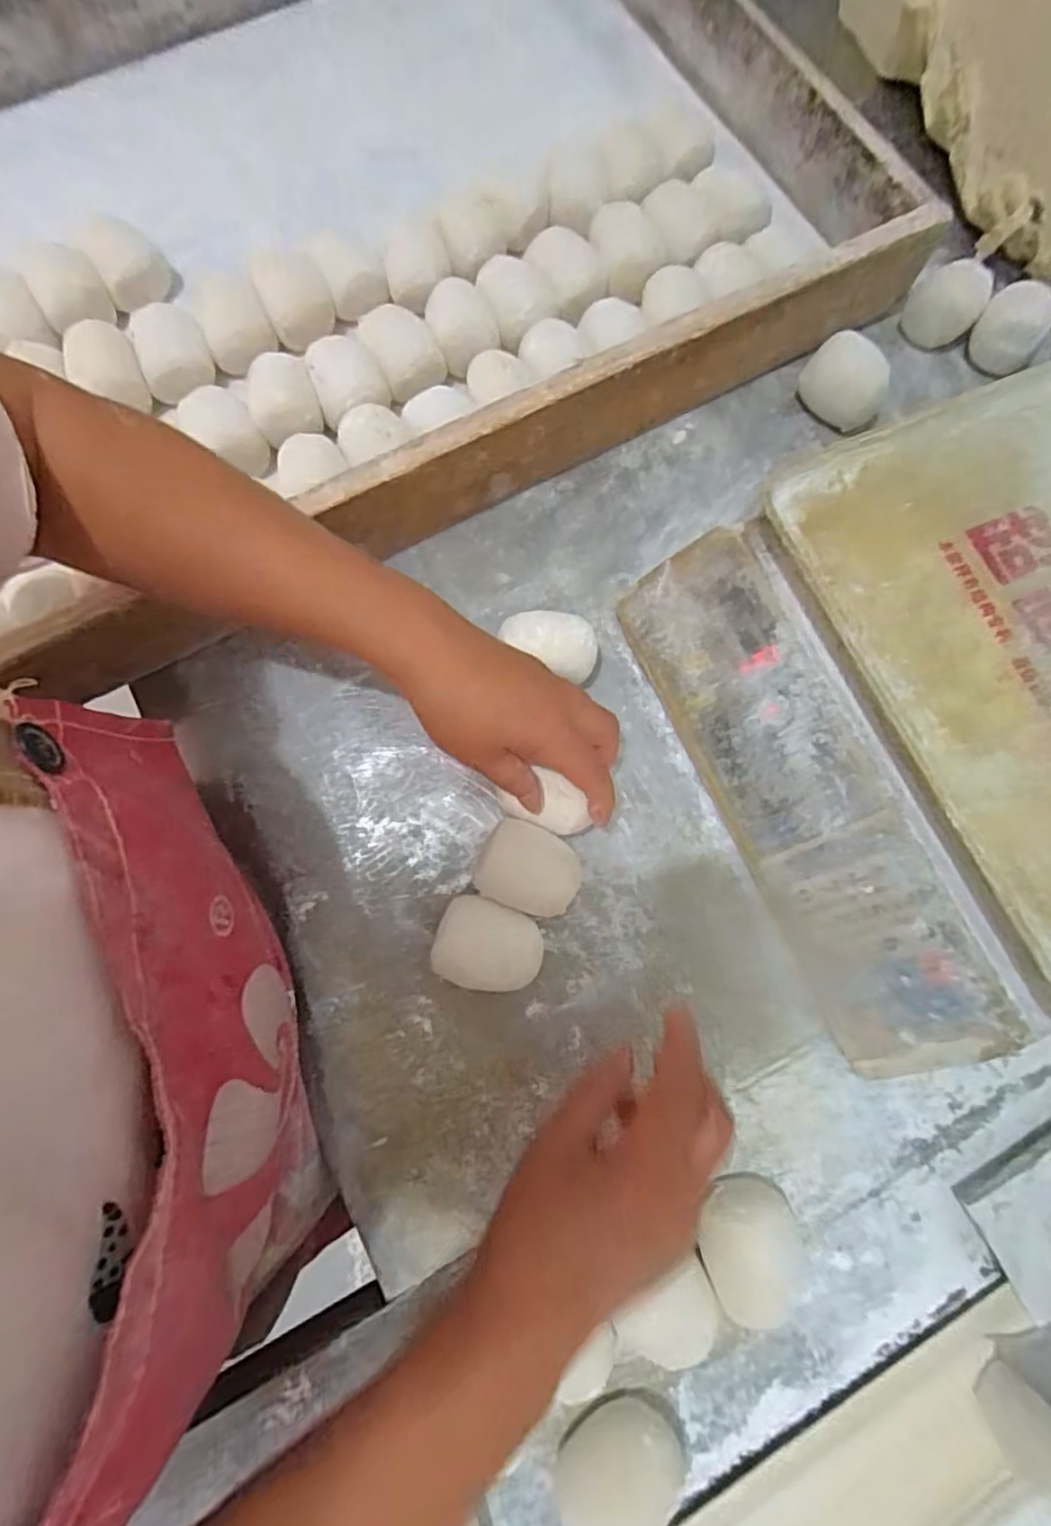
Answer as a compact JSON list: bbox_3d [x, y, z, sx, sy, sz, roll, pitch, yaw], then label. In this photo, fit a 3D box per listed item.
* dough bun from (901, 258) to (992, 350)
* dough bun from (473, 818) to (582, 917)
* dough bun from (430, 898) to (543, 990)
[{"bbox_3d":[0.331,-0.365,0.506,0.053,0.041,0.059,29,78,6],"label":"dough bun"},{"bbox_3d":[0.003,0.066,0.392,0.058,0.038,0.047,22,77,4],"label":"dough bun"},{"bbox_3d":[-0.021,0.109,0.382,0.059,0.037,0.049,19,77,4],"label":"dough bun"}]

